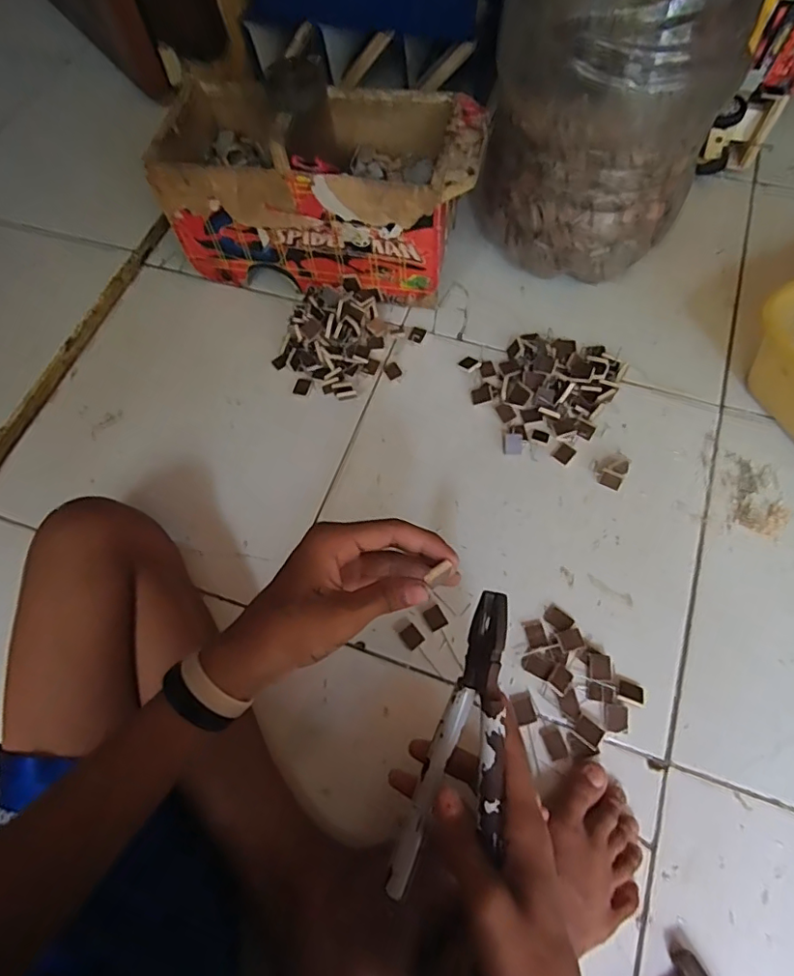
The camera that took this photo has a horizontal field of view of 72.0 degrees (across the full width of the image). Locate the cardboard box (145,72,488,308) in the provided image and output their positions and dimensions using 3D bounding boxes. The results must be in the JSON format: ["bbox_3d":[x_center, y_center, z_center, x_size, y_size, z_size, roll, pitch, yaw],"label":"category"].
[{"bbox_3d":[-0.084,-0.367,0.674,0.364,0.190,0.176,9,68,7],"label":"cardboard box"}]

